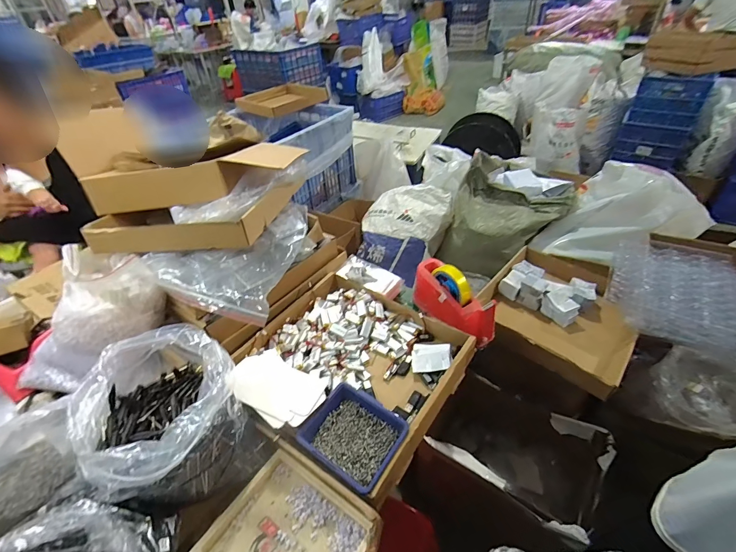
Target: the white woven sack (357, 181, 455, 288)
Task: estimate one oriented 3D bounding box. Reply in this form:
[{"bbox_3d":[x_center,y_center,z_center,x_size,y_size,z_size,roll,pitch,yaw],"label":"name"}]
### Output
[{"bbox_3d":[0.120,-0.215,1.574,0.345,0.277,0.382,27,49,32],"label":"white woven sack"}]

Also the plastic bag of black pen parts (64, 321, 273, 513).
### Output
[{"bbox_3d":[-0.288,0.207,0.517,0.201,0.180,0.202,-29,46,-26],"label":"plastic bag of black pen parts"}]

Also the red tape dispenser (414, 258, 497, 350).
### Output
[{"bbox_3d":[0.178,0.050,0.747,0.071,0.108,0.204,-25,44,-22],"label":"red tape dispenser"}]

